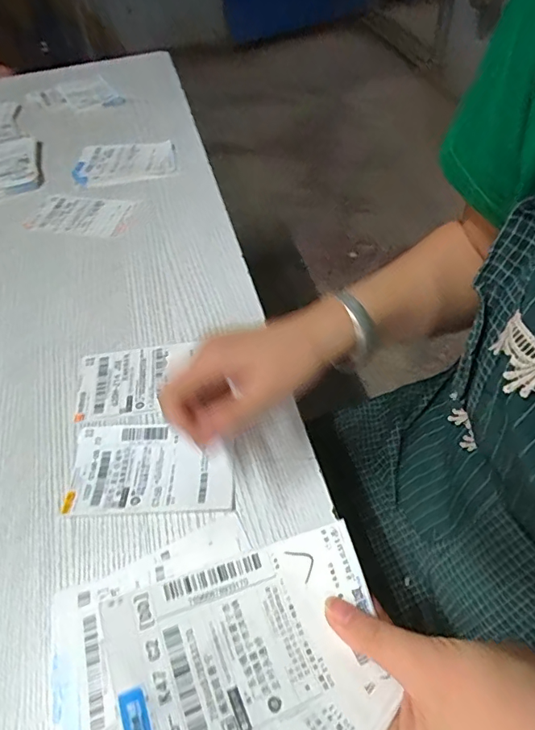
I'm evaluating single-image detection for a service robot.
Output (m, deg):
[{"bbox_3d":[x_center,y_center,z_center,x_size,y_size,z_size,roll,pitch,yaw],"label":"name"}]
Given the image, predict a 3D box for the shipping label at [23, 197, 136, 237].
[{"bbox_3d":[-0.238,-0.189,0.580,0.128,0.005,0.064,5,53,7],"label":"shipping label"}]

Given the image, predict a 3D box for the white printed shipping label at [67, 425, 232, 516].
[{"bbox_3d":[-0.093,0.081,0.366,0.127,0.004,0.071,-3,52,2],"label":"white printed shipping label"}]

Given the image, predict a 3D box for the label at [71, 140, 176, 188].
[{"bbox_3d":[-0.198,-0.286,0.643,0.133,0.008,0.092,-11,57,-5],"label":"label"}]

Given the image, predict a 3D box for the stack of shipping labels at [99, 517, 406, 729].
[{"bbox_3d":[-0.007,0.132,0.203,0.116,0.025,0.146,36,37,26],"label":"stack of shipping labels"}]

